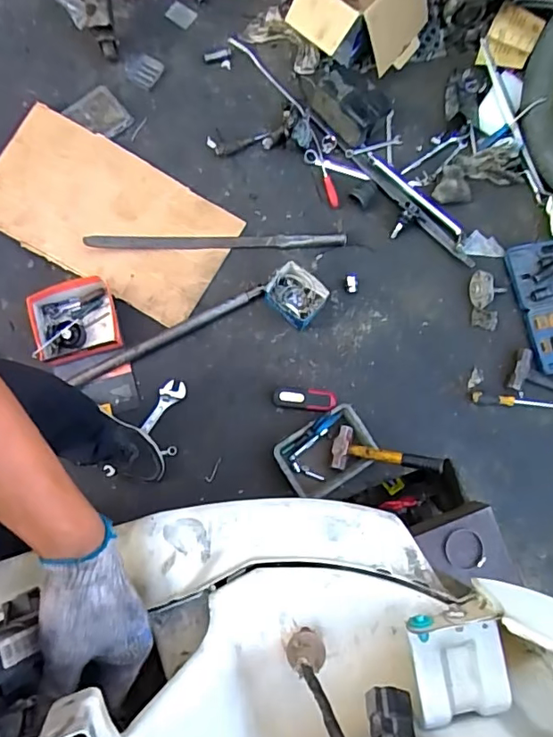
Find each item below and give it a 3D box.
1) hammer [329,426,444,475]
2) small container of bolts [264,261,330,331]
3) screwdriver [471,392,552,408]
[{"bbox_3d":[0.282,0.222,1.351,0.281,0.043,0.113,7,78,21],"label":"hammer"},{"bbox_3d":[0.052,-0.199,1.454,0.159,0.097,0.127,43,82,4],"label":"small container of bolts"},{"bbox_3d":[0.754,0.098,1.477,0.418,0.027,0.035,4,82,-2],"label":"screwdriver"}]

